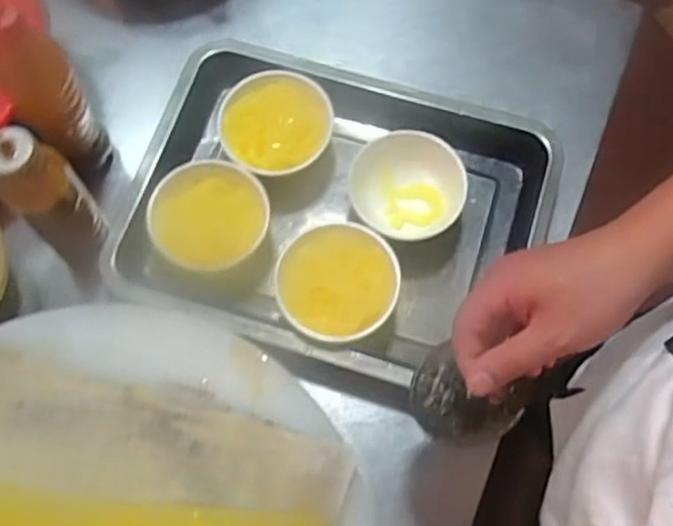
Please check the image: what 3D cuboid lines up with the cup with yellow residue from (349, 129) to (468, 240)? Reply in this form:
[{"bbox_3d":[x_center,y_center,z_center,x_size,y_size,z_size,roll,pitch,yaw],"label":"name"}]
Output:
[{"bbox_3d":[0.069,-0.072,0.703,0.115,0.052,0.109,0,70,0],"label":"cup with yellow residue"}]

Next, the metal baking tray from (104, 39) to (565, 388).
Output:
[{"bbox_3d":[-0.002,-0.055,0.698,0.384,0.050,0.293,16,70,6],"label":"metal baking tray"}]

